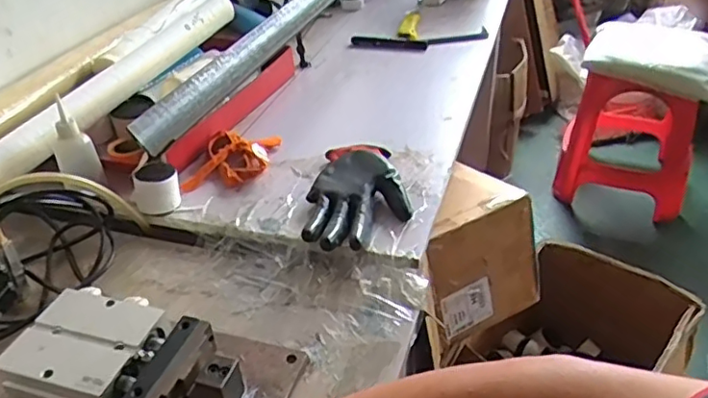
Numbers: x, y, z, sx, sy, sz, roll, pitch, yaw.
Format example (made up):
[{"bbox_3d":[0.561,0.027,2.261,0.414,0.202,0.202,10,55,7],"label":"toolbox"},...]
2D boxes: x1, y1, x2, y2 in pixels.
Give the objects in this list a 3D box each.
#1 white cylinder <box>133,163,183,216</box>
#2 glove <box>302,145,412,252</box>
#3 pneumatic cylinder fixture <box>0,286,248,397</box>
[{"bbox_3d":[-0.235,-0.015,0.715,0.054,0.047,0.048,-16,38,-19],"label":"white cylinder"},{"bbox_3d":[0.005,-0.008,0.709,0.113,0.030,0.196,-2,36,1],"label":"glove"},{"bbox_3d":[-0.197,0.138,0.527,0.202,0.036,0.118,13,38,20],"label":"pneumatic cylinder fixture"}]

